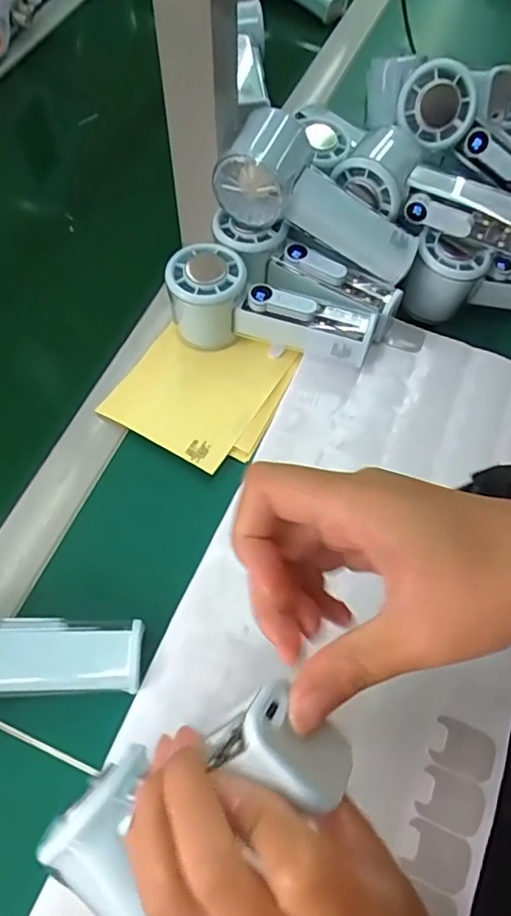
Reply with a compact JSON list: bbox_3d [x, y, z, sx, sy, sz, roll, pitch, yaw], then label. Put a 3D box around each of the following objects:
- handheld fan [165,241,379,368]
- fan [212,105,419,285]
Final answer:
[{"bbox_3d":[0.009,-0.105,0.411,0.153,0.056,0.062,24,65,11],"label":"handheld fan"},{"bbox_3d":[0.051,-0.192,0.407,0.150,0.054,0.063,26,64,-10],"label":"fan"}]

